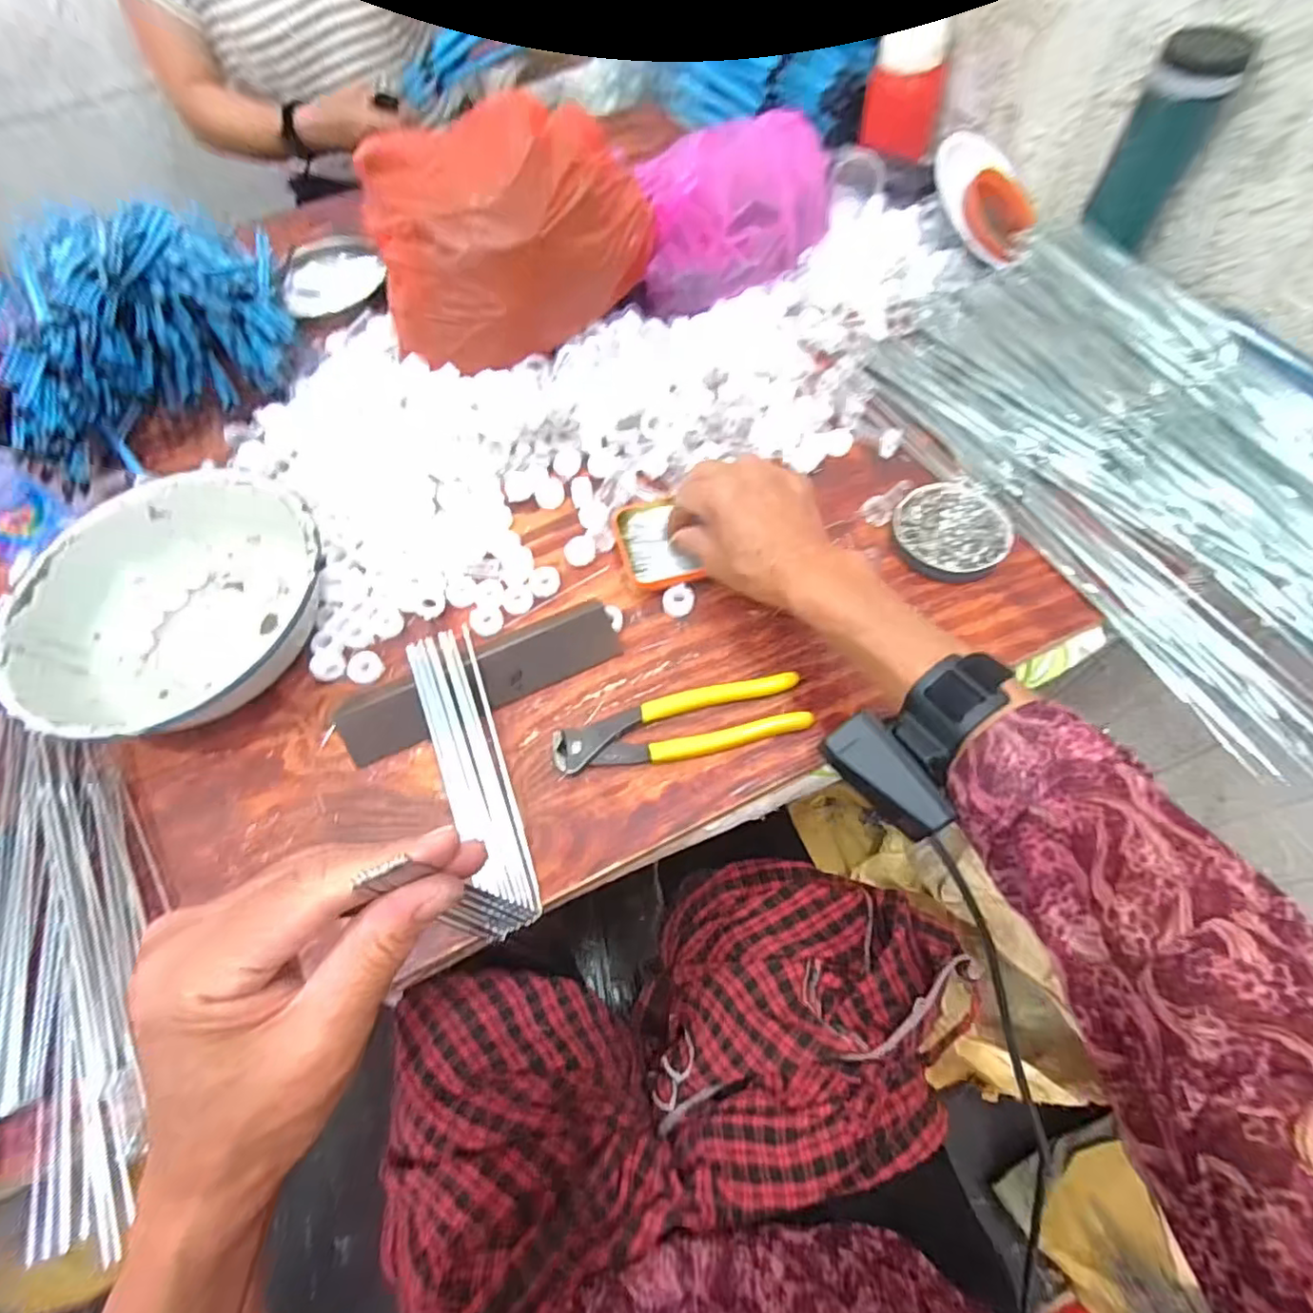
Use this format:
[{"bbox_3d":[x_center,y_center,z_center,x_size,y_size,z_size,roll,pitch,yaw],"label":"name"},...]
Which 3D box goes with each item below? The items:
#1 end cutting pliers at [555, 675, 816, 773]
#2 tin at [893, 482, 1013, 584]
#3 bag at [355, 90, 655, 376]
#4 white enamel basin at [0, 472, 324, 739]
[{"bbox_3d":[0.016,0.046,0.405,0.165,0.013,0.043,-13,62,-3],"label":"end cutting pliers"},{"bbox_3d":[0.222,-0.097,0.461,0.080,0.013,0.090,26,67,16],"label":"tin"},{"bbox_3d":[-0.119,-0.345,0.508,0.236,0.150,0.128,-18,63,-5],"label":"bag"},{"bbox_3d":[-0.346,-0.038,0.439,0.185,0.055,0.200,14,64,11],"label":"white enamel basin"}]

